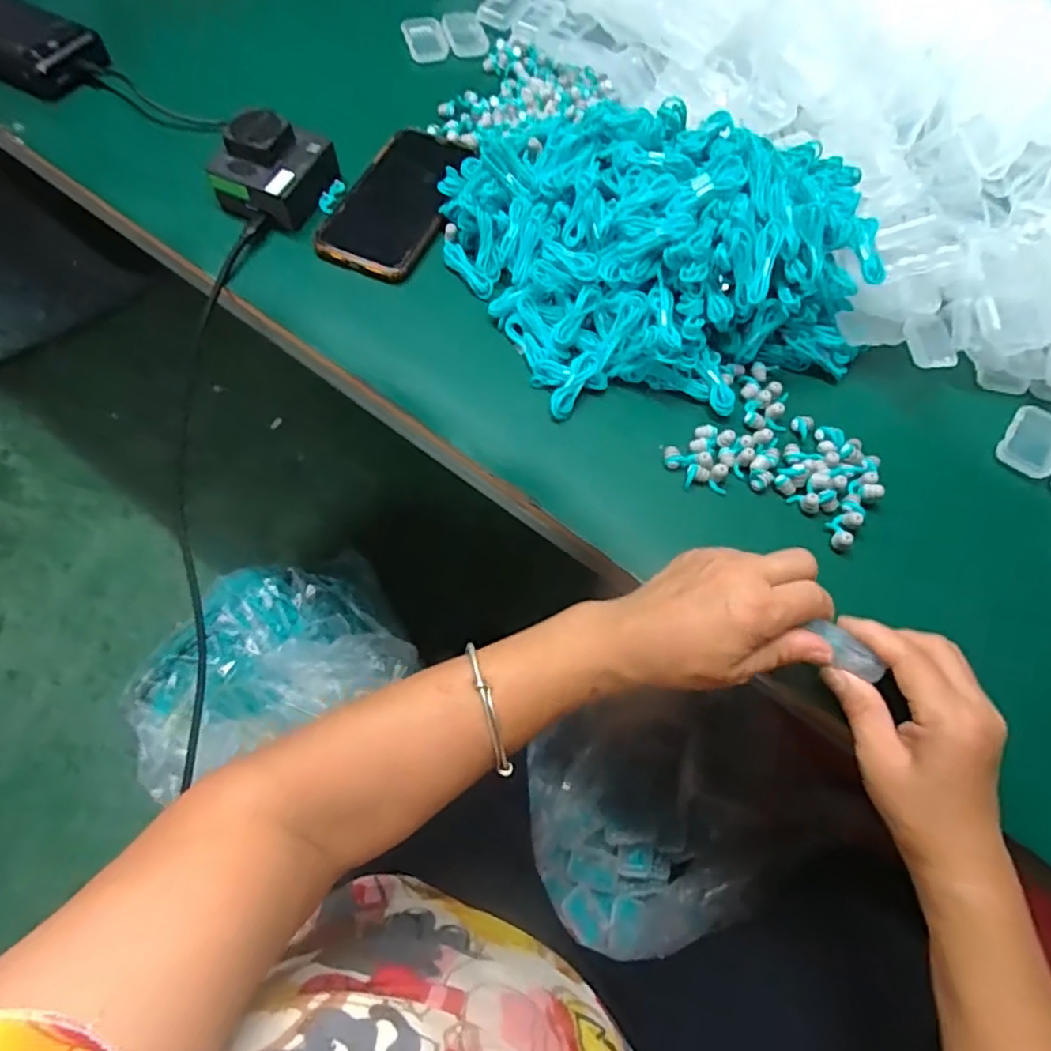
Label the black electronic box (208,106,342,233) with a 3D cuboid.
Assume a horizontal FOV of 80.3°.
[{"bbox_3d":[-0.199,-0.280,0.488,0.074,0.042,0.076,18,66,5],"label":"black electronic box"}]

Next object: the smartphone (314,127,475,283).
[{"bbox_3d":[-0.100,-0.267,0.504,0.079,0.015,0.163,22,66,6],"label":"smartphone"}]

